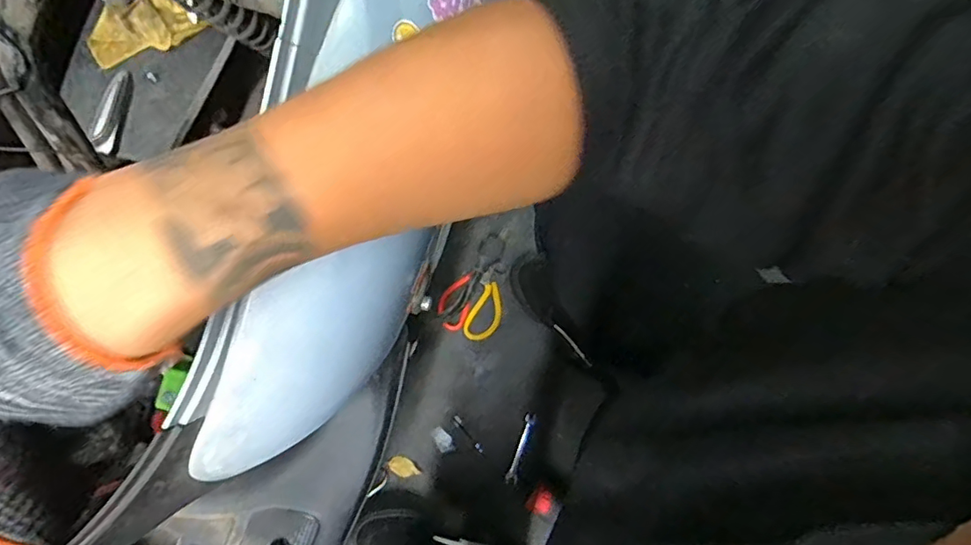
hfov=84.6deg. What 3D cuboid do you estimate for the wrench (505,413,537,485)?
[{"bbox_3d":[0.061,0.298,0.905,0.021,0.007,0.116,18,81,3],"label":"wrench"}]

